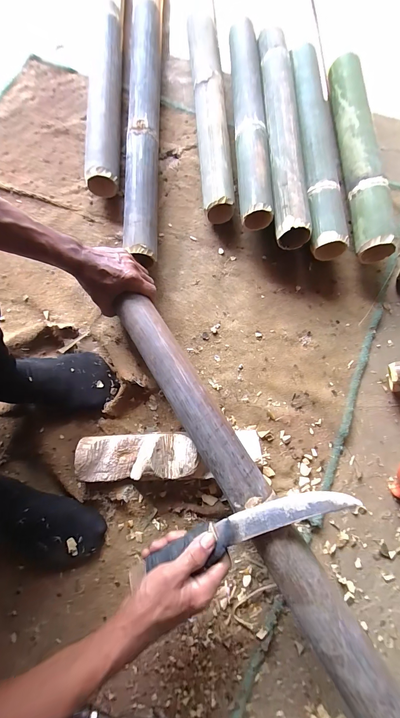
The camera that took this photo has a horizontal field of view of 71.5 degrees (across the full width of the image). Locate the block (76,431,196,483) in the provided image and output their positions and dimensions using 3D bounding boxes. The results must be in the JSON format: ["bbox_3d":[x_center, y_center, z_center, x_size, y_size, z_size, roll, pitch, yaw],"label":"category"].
[{"bbox_3d":[-0.104,0.165,0.472,0.192,0.057,0.072,-3,78,-1],"label":"block"}]

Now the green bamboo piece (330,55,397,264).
[{"bbox_3d":[0.321,-0.418,0.558,0.063,0.057,0.455,-2,79,0],"label":"green bamboo piece"}]

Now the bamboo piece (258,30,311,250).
[{"bbox_3d":[0.166,-0.469,0.563,0.071,0.060,0.500,-1,79,0],"label":"bamboo piece"}]

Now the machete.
[{"bbox_3d":[0.064,0.217,0.361,0.269,0.027,0.031,-19,79,2],"label":"machete"}]

